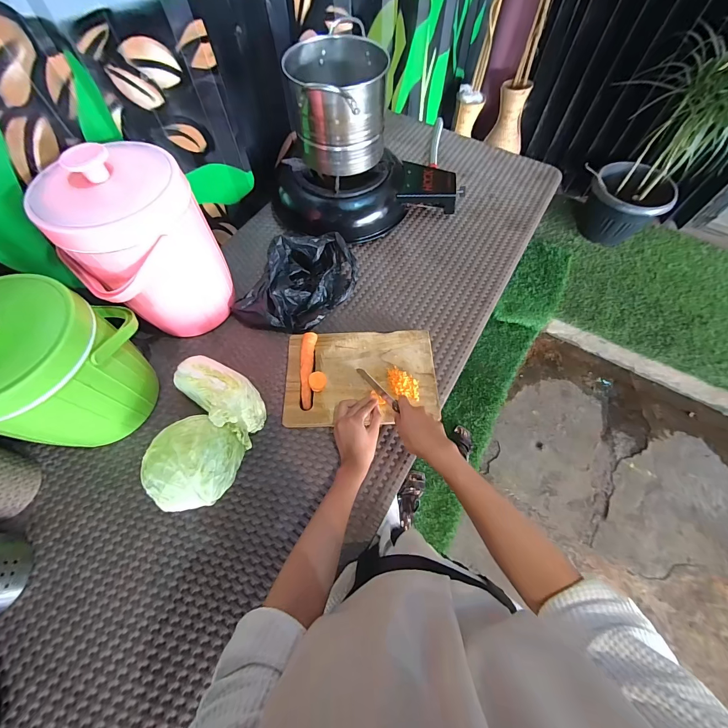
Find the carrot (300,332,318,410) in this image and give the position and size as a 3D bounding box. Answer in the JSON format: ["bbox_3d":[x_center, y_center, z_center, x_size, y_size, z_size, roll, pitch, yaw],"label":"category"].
[{"bbox_3d":[-0.115,0.011,0.638,0.030,0.025,0.157,0,63,1],"label":"carrot"}]

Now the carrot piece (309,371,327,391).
[{"bbox_3d":[-0.088,0.036,0.616,0.033,0.037,0.030,0,63,1],"label":"carrot piece"}]

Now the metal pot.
[{"bbox_3d":[-0.054,-0.562,0.714,0.191,0.193,0.197,0,63,1],"label":"metal pot"}]

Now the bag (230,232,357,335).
[{"bbox_3d":[-0.142,-0.184,0.709,0.188,0.081,0.259,26,66,14],"label":"bag"}]

